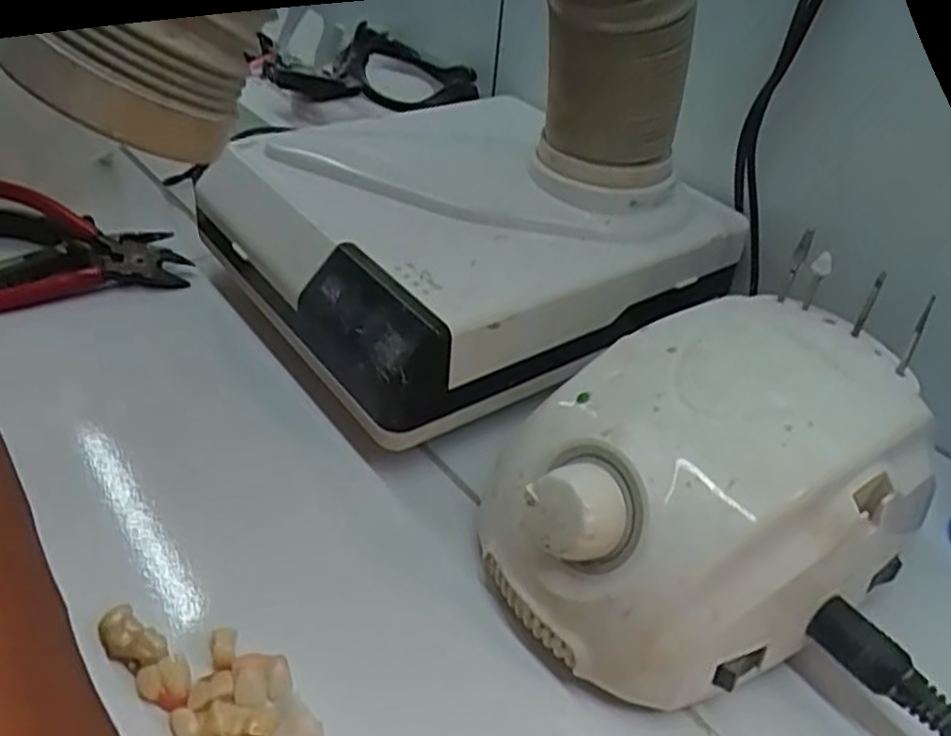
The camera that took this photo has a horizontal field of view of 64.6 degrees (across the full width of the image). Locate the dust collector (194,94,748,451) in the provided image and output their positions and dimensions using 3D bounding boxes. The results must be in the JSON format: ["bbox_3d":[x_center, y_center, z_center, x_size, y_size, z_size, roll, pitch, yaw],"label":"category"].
[{"bbox_3d":[-0.005,-0.069,0.365,0.208,0.068,0.180,-22,45,-30],"label":"dust collector"}]

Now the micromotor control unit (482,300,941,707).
[{"bbox_3d":[0.079,0.036,0.253,0.135,0.072,0.099,-20,45,-29],"label":"micromotor control unit"}]

